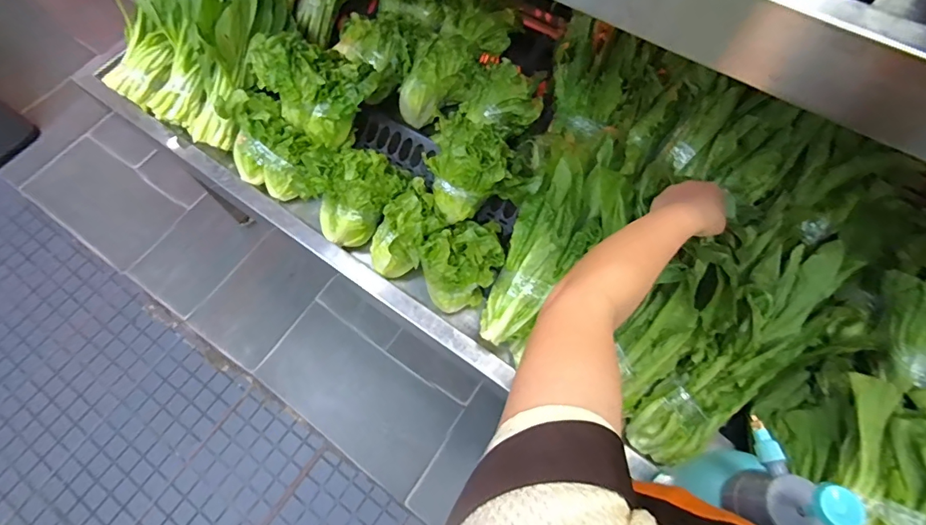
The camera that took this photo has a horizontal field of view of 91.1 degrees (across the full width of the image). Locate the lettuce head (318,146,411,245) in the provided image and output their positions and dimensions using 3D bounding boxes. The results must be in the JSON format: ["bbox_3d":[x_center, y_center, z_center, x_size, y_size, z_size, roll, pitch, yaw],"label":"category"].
[{"bbox_3d":[-0.178,-0.118,0.797,0.138,0.094,0.171,25,70,12],"label":"lettuce head"}]

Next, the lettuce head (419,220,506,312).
[{"bbox_3d":[0.003,-0.006,0.745,0.113,0.125,0.156,40,74,17],"label":"lettuce head"}]

